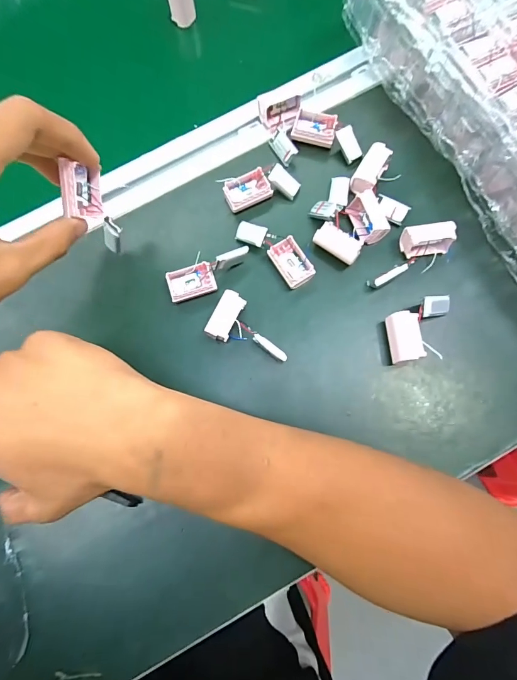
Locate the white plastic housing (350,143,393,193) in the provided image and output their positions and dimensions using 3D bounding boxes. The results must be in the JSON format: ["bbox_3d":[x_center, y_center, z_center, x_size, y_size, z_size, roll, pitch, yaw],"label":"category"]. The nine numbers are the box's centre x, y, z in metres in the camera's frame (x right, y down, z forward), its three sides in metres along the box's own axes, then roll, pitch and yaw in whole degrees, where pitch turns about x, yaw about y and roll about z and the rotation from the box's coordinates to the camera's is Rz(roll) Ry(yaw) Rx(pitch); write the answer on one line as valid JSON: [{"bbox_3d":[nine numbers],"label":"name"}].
[{"bbox_3d":[0.085,-0.129,0.291,0.018,0.019,0.038,29,79,6],"label":"white plastic housing"}]

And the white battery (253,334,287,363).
[{"bbox_3d":[0.008,0.006,0.270,0.027,0.012,0.007,37,80,8],"label":"white battery"}]

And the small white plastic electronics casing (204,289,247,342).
[{"bbox_3d":[-0.023,-0.016,0.273,0.018,0.019,0.035,27,79,6],"label":"small white plastic electronics casing"}]

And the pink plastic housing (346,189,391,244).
[{"bbox_3d":[0.082,-0.091,0.285,0.018,0.020,0.035,-21,78,-4],"label":"pink plastic housing"}]

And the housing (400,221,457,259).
[{"bbox_3d":[0.124,-0.073,0.280,0.033,0.023,0.018,-4,78,0],"label":"housing"}]

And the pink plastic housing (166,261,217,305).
[{"bbox_3d":[-0.049,-0.042,0.284,0.034,0.015,0.023,-16,78,-3],"label":"pink plastic housing"}]

